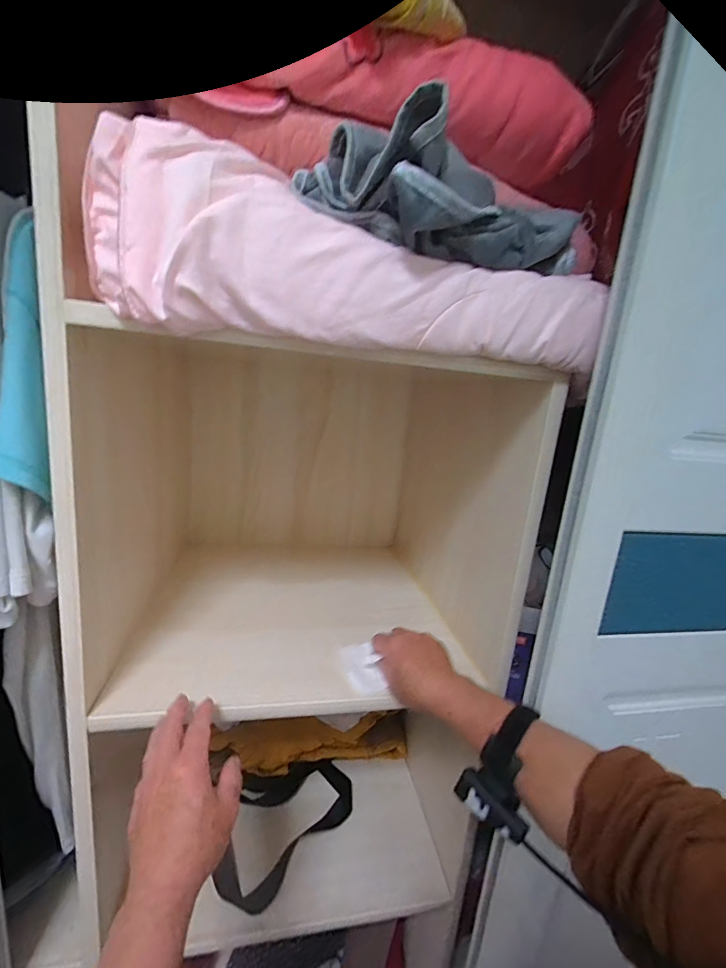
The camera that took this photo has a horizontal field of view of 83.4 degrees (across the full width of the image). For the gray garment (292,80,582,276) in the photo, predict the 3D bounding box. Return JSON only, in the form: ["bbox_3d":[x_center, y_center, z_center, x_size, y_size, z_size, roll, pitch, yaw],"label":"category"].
[{"bbox_3d":[0.094,-0.260,0.389,0.294,0.092,0.130,2,15,-18],"label":"gray garment"}]

